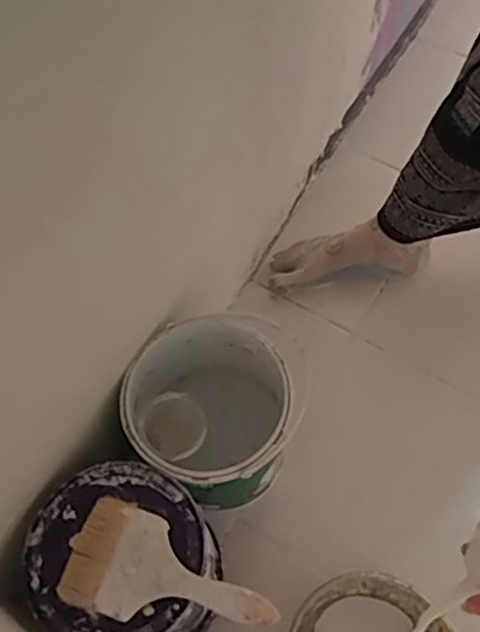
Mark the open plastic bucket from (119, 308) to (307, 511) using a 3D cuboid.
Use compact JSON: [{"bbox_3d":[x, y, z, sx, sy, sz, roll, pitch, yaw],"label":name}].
[{"bbox_3d":[-0.025,0.116,0.744,0.193,0.158,0.181,-1,62,1],"label":"open plastic bucket"}]

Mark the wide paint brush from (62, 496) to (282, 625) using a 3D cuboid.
[{"bbox_3d":[-0.062,0.235,0.582,0.192,0.014,0.093,14,64,9],"label":"wide paint brush"}]

